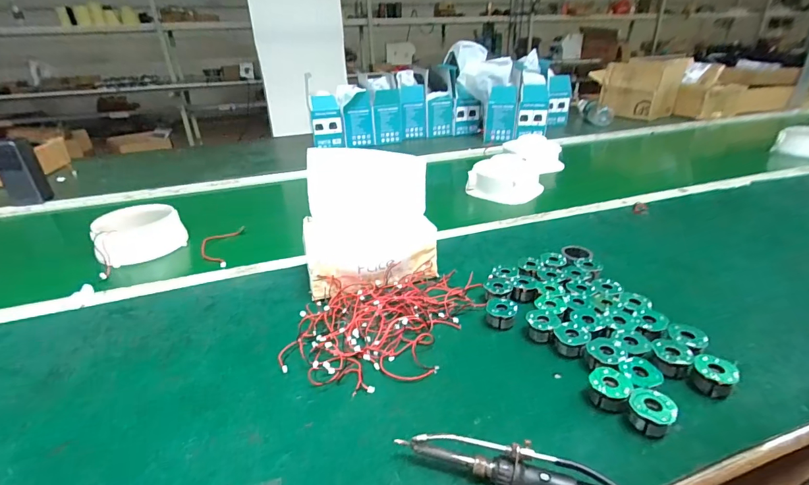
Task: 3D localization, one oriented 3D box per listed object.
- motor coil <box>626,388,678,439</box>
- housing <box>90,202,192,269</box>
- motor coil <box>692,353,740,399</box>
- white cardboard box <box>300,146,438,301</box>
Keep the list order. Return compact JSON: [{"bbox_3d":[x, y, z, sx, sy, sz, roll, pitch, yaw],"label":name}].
[{"bbox_3d":[0.191,0.131,0.304,0.029,0.022,0.032,-19,32,-30],"label":"motor coil"},{"bbox_3d":[-0.412,-0.018,0.613,0.115,0.055,0.086,-17,31,-26],"label":"housing"},{"bbox_3d":[0.262,0.112,0.332,0.029,0.025,0.029,-1,27,1],"label":"motor coil"},{"bbox_3d":[-0.042,-0.023,0.481,0.158,0.159,0.105,-9,28,-13],"label":"white cardboard box"}]

